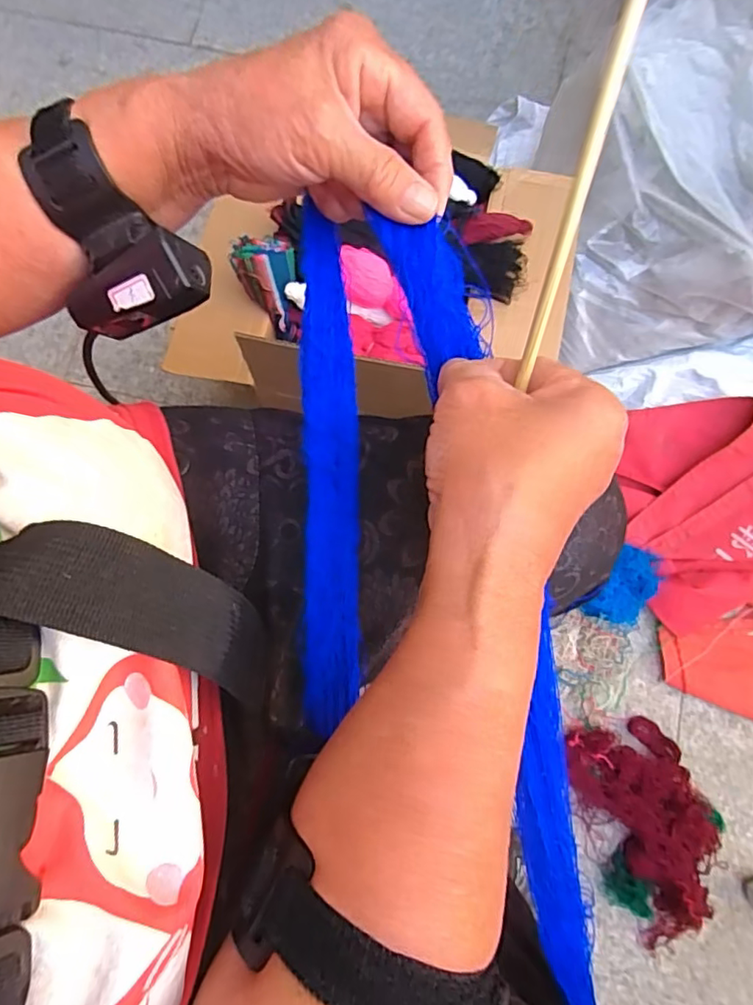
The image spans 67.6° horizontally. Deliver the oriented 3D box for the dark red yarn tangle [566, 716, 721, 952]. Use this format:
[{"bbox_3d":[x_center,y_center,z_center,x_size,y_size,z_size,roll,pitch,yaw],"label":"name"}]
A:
[{"bbox_3d":[0.329,0.390,0.666,0.152,0.054,0.240,-17,79,-3],"label":"dark red yarn tangle"}]

